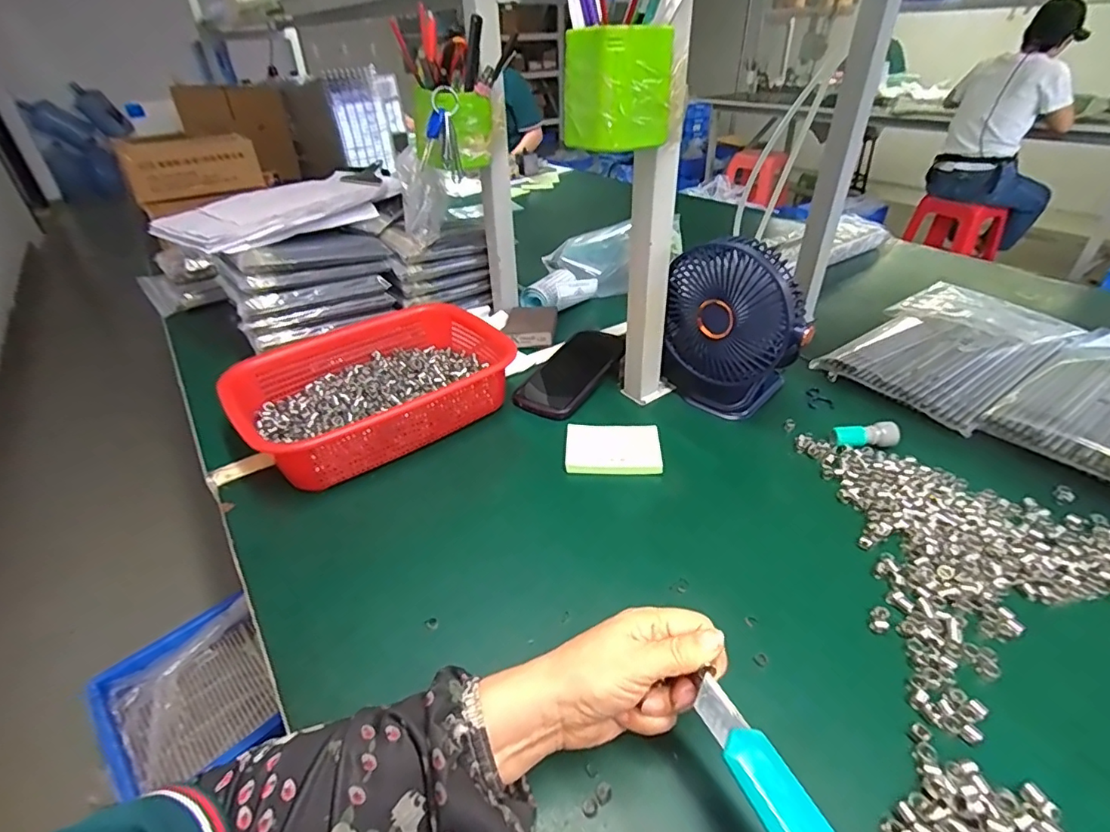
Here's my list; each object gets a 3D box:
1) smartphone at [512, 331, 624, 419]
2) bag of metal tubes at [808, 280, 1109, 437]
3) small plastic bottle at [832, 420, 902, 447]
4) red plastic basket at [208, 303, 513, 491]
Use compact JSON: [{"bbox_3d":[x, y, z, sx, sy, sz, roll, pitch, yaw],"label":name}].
[{"bbox_3d":[0.019,-0.054,0.652,0.082,0.013,0.158,19,51,29],"label":"smartphone"},{"bbox_3d":[0.508,-0.099,0.678,0.334,0.032,0.202,-21,39,-24],"label":"bag of metal tubes"},{"bbox_3d":[0.315,0.019,0.540,0.062,0.020,0.021,0,35,4],"label":"small plastic bottle"},{"bbox_3d":[-0.192,-0.032,0.595,0.286,0.072,0.207,-26,42,-29],"label":"red plastic basket"}]

